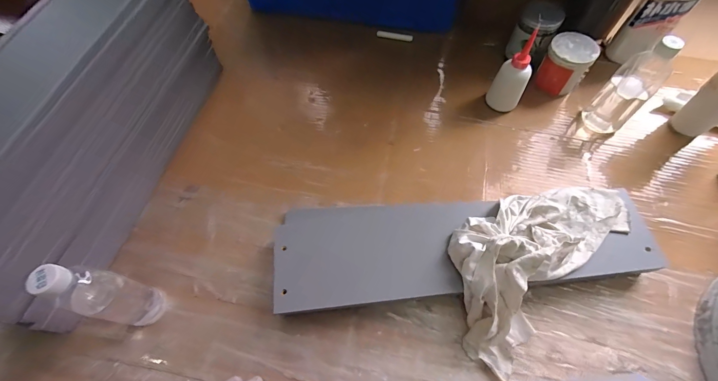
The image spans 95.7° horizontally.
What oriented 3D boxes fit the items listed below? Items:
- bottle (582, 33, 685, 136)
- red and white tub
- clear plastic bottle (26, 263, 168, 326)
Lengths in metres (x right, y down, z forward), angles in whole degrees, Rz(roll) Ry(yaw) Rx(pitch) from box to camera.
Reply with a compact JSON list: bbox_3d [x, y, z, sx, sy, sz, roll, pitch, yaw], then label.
[{"bbox_3d":[0.474,-0.184,0.561,0.077,0.179,0.066,-39,68,-18],"label":"bottle"},{"bbox_3d":[0.406,-0.248,0.640,0.081,0.081,0.074,-1,62,1],"label":"red and white tub"},{"bbox_3d":[-0.304,0.132,0.403,0.052,0.183,0.052,10,62,7],"label":"clear plastic bottle"}]

